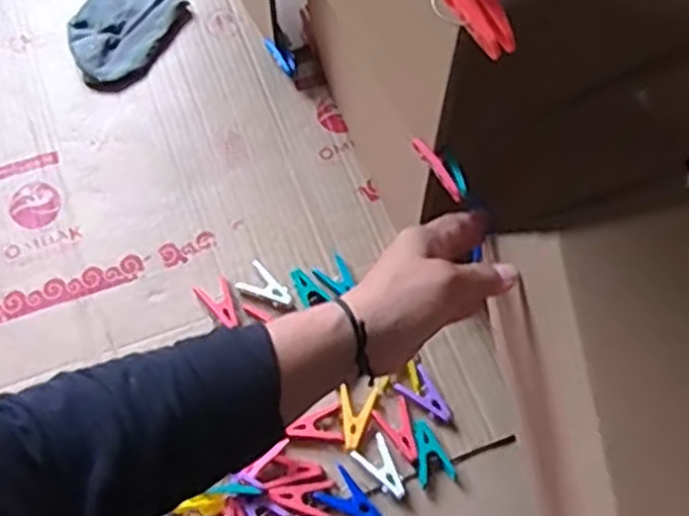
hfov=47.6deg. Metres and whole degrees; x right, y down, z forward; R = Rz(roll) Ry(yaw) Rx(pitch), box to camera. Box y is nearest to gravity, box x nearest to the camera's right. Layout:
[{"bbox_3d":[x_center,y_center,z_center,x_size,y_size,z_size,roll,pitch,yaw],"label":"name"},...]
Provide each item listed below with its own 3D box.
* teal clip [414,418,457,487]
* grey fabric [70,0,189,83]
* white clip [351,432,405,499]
[{"bbox_3d":[0.075,0.162,0.654,0.031,0.011,0.051,-7,68,-2],"label":"teal clip"},{"bbox_3d":[-0.230,-0.245,0.819,0.090,0.021,0.129,41,74,15],"label":"grey fabric"},{"bbox_3d":[0.034,0.173,0.648,0.030,0.008,0.052,-41,73,-14],"label":"white clip"}]

